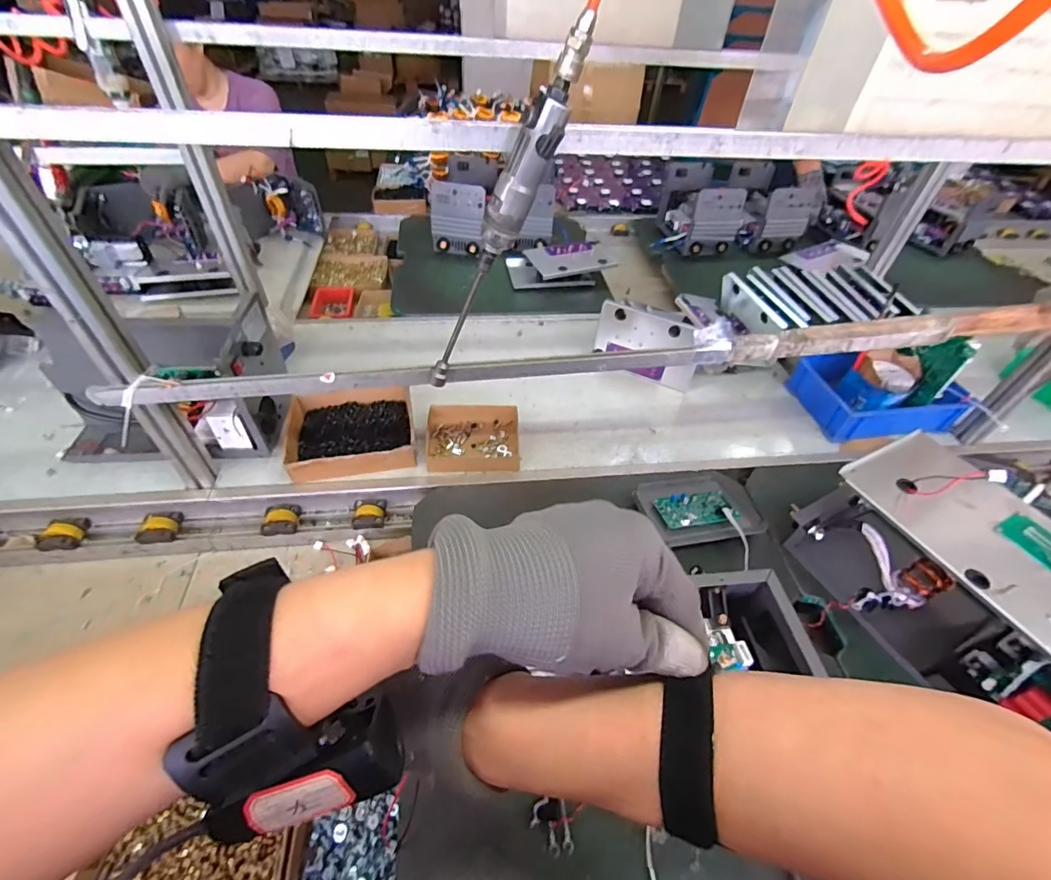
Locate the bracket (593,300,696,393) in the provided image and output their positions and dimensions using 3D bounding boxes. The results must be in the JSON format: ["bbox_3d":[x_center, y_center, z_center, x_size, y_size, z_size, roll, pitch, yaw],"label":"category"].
[{"bbox_3d":[0.273,-0.209,1.085,0.233,0.154,0.048,20,49,13],"label":"bracket"}]

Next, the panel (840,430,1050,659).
[{"bbox_3d":[0.665,0.159,0.612,0.260,0.061,0.441,-18,51,-25],"label":"panel"}]

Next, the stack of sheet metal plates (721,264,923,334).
[{"bbox_3d":[0.718,-0.341,1.204,0.394,0.083,0.231,-5,48,-10],"label":"stack of sheet metal plates"}]

